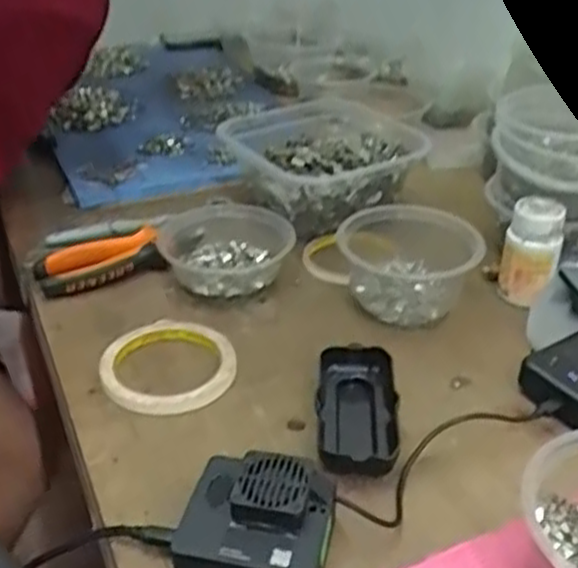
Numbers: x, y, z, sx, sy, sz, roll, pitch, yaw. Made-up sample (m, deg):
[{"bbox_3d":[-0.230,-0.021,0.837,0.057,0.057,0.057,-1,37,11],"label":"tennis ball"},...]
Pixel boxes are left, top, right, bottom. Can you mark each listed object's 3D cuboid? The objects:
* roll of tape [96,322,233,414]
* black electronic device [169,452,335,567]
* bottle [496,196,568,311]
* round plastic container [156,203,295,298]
[{"bbox_3d":[-0.088,0.059,0.564,0.097,0.014,0.096,-1,33,0],"label":"roll of tape"},{"bbox_3d":[-0.019,0.132,0.419,0.080,0.043,0.069,8,34,13],"label":"black electronic device"},{"bbox_3d":[0.198,-0.026,0.627,0.045,0.077,0.045,10,35,16],"label":"bottle"},{"bbox_3d":[-0.057,-0.035,0.678,0.111,0.041,0.121,-1,33,0],"label":"round plastic container"}]

